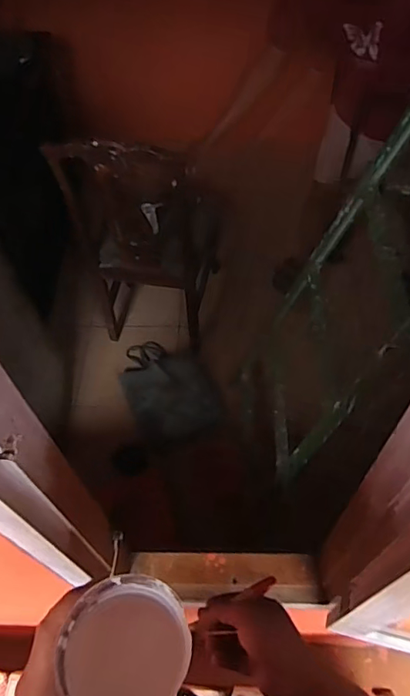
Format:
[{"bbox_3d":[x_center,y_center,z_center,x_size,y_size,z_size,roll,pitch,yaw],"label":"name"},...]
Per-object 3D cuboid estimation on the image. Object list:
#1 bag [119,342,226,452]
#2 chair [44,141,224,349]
[{"bbox_3d":[-0.143,0.126,1.888,0.313,0.106,0.506,-20,58,-10],"label":"bag"},{"bbox_3d":[-0.188,-0.474,1.842,0.436,0.837,0.513,8,57,8],"label":"chair"}]

